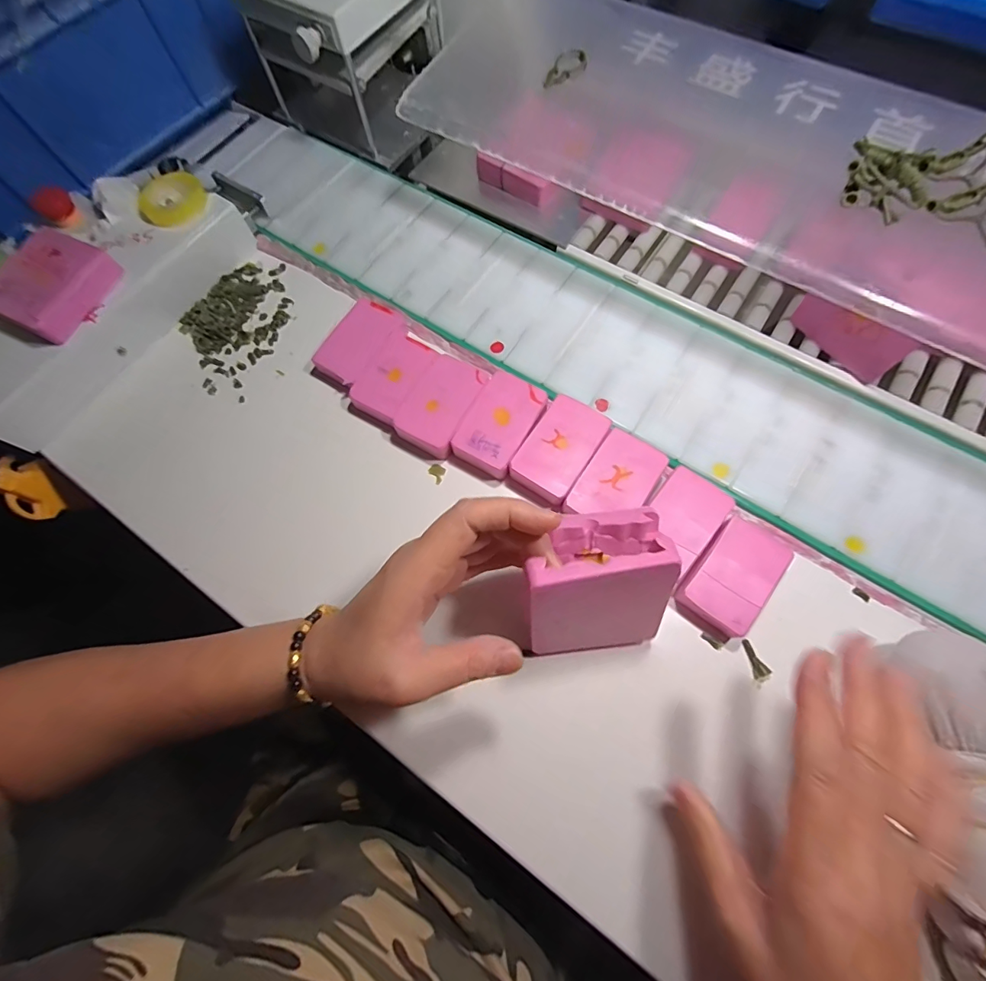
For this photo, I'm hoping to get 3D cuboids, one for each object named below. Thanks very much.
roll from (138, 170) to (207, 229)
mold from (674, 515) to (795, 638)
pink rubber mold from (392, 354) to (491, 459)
[{"bbox_3d":[-0.267,-0.242,0.384,0.053,0.013,0.051,-1,71,2],"label":"roll"},{"bbox_3d":[0.155,0.054,0.297,0.044,0.020,0.072,37,77,14],"label":"mold"},{"bbox_3d":[-0.038,-0.063,0.344,0.045,0.017,0.073,27,74,11],"label":"pink rubber mold"}]

